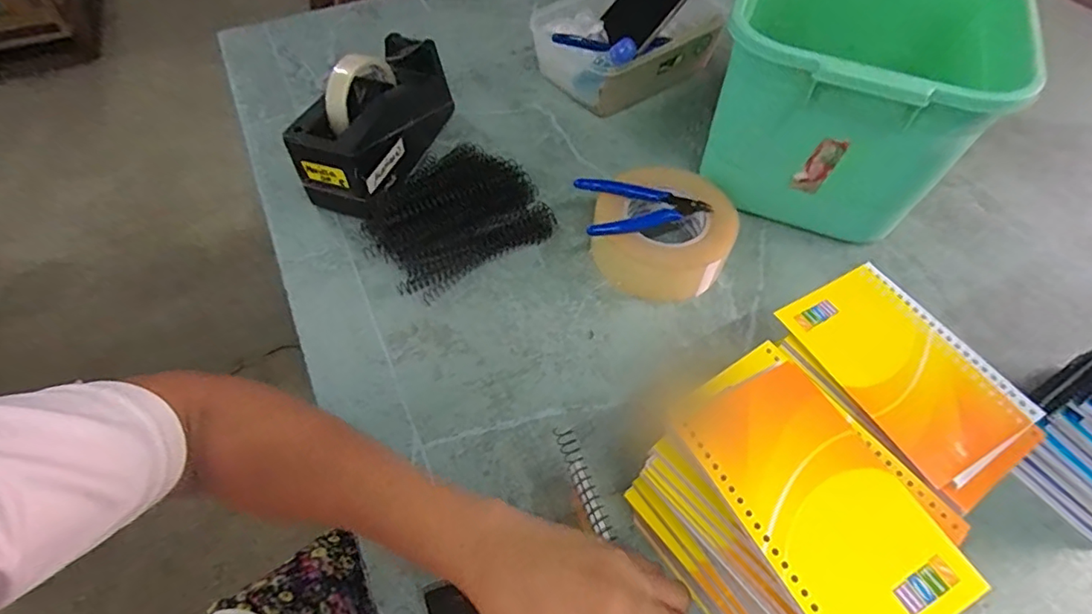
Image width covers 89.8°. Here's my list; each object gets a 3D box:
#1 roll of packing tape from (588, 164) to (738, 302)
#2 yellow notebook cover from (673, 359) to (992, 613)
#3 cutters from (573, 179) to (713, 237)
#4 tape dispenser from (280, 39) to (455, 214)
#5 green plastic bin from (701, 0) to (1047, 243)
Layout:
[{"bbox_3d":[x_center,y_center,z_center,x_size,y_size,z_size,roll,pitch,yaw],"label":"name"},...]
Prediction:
[{"bbox_3d":[0.111,-0.070,0.527,0.128,0.062,0.117,0,55,-1],"label":"roll of packing tape"},{"bbox_3d":[0.133,0.092,0.266,0.083,0.005,0.129,-23,59,-16],"label":"yellow notebook cover"},{"bbox_3d":[0.093,-0.096,0.514,0.122,0.019,0.063,-4,55,-3],"label":"cutters"},{"bbox_3d":[-0.177,-0.204,0.581,0.086,0.106,0.213,15,56,10],"label":"tape dispenser"},{"bbox_3d":[0.315,-0.243,0.578,0.240,0.189,0.333,23,58,15],"label":"green plastic bin"}]

